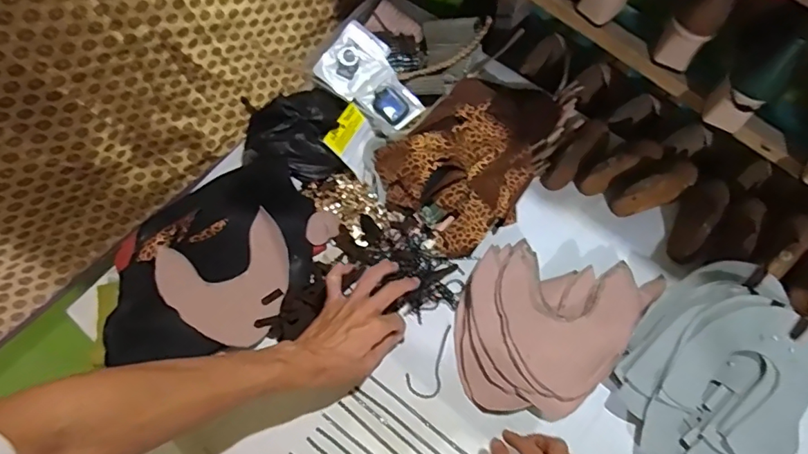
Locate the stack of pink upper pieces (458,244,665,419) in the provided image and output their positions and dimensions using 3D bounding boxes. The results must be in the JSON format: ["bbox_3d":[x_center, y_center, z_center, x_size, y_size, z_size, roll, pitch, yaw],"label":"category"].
[{"bbox_3d":[0.187,0.133,0.645,0.230,0.038,0.207,14,69,7],"label":"stack of pink upper pieces"}]

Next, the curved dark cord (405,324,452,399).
[{"bbox_3d":[0.044,0.175,0.650,0.045,0.004,0.095,41,74,16],"label":"curved dark cord"}]

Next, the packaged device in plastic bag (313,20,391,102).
[{"bbox_3d":[-0.074,-0.241,0.745,0.075,0.016,0.102,40,84,-5],"label":"packaged device in plastic bag"}]

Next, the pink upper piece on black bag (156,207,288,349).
[{"bbox_3d":[-0.225,0.077,0.663,0.155,0.026,0.158,-21,69,-7],"label":"pink upper piece on black bag"}]

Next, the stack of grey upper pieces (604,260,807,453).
[{"bbox_3d":[0.362,0.164,0.603,0.201,0.094,0.250,13,69,7],"label":"stack of grey upper pieces"}]

